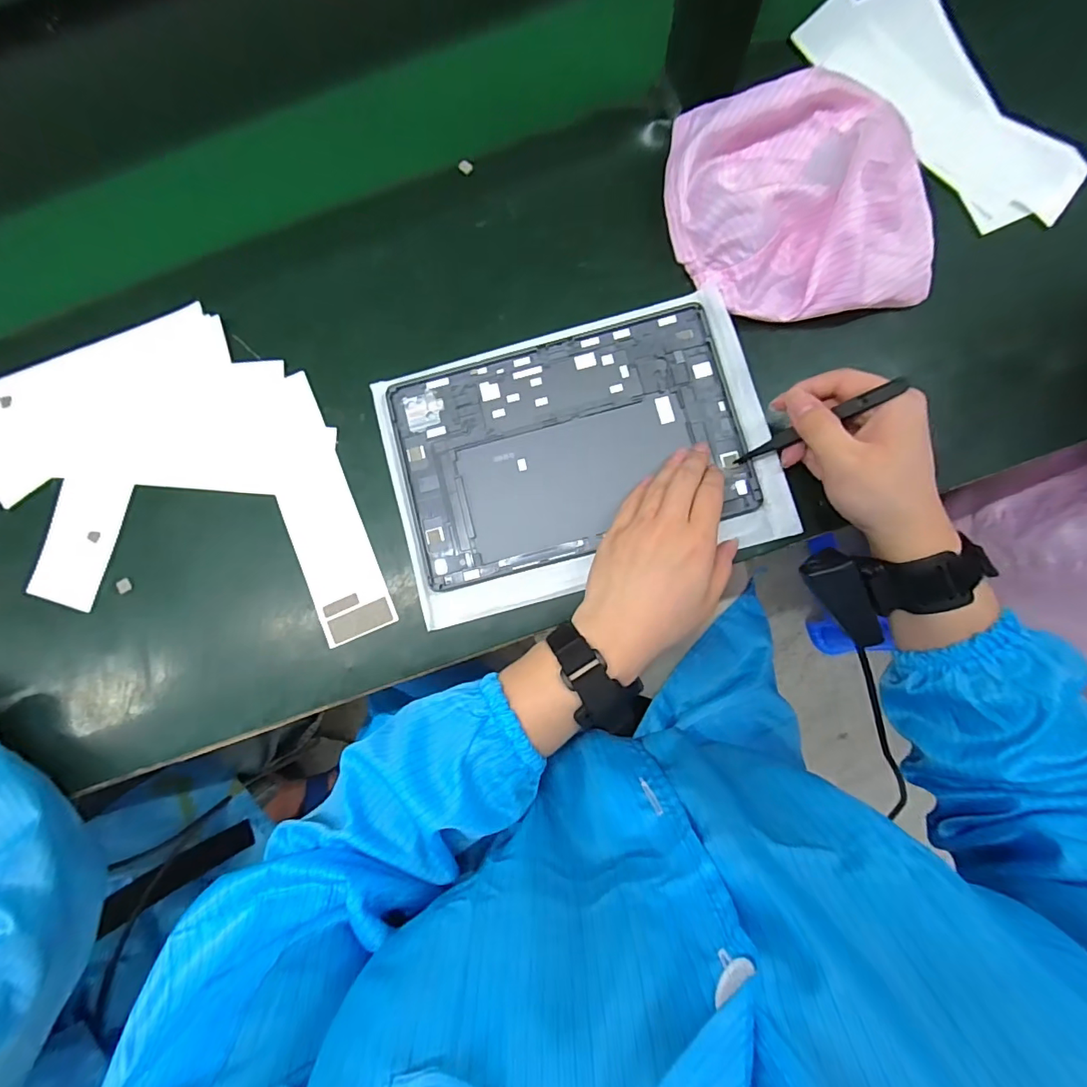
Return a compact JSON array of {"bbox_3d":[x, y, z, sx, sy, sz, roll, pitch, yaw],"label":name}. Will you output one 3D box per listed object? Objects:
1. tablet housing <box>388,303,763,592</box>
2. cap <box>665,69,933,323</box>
[{"bbox_3d":[0.020,-0.076,0.385,0.253,0.008,0.167,-15,83,2],"label":"tablet housing"},{"bbox_3d":[0.198,-0.258,0.376,0.188,0.043,0.173,0,84,4],"label":"cap"}]

